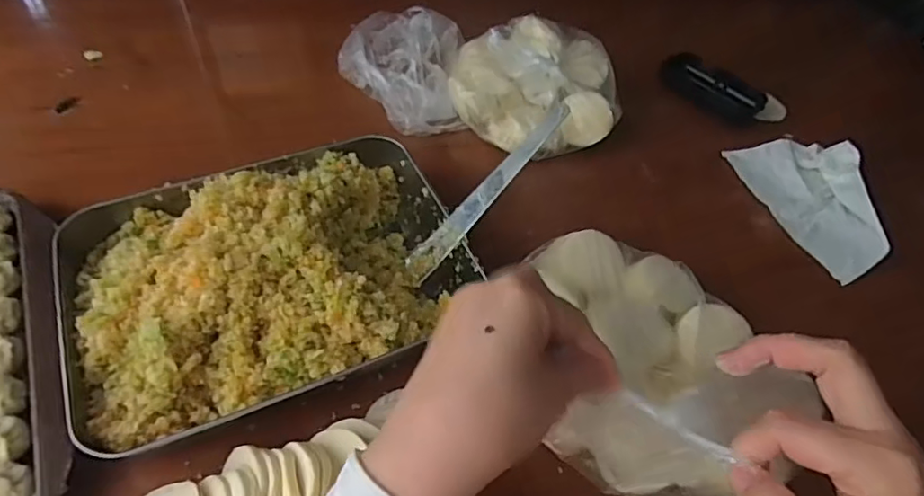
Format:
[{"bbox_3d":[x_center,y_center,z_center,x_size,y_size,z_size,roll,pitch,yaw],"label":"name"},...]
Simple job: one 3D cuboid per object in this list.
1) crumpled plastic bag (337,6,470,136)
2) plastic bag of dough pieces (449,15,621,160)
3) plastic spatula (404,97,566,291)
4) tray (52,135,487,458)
[{"bbox_3d":[-0.060,-0.187,0.569,0.121,0.048,0.188,-1,51,-6],"label":"crumpled plastic bag"},{"bbox_3d":[0.076,-0.157,0.544,0.164,0.056,0.140,-11,52,-14],"label":"plastic bag of dough pieces"},{"bbox_3d":[0.016,-0.037,0.400,0.158,0.006,0.026,-46,51,13],"label":"plastic spatula"},{"bbox_3d":[-0.128,0.005,0.384,0.250,0.058,0.195,-17,54,-18],"label":"tray"}]

